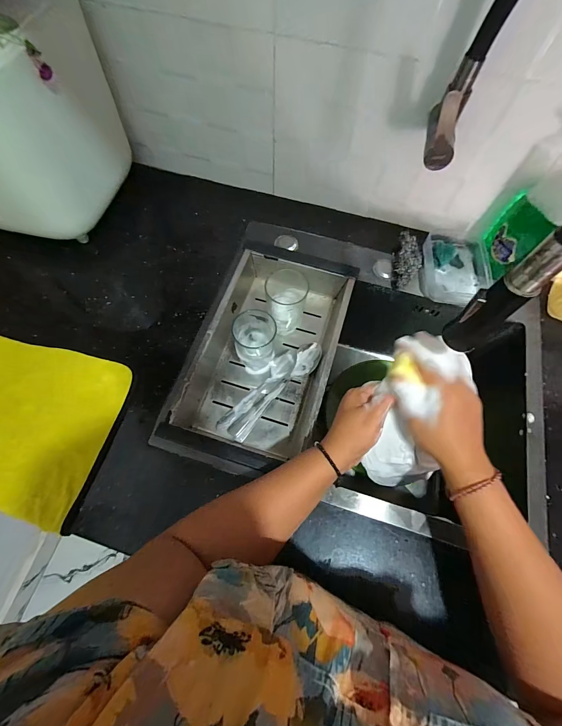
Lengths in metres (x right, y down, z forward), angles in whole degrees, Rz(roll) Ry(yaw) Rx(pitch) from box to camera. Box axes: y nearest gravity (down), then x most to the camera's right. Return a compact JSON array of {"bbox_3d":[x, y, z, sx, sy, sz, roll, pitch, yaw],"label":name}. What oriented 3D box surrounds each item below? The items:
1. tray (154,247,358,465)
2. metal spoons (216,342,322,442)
[{"bbox_3d":[-0.017,-0.021,0.496,0.194,0.064,0.346,18,68,6],"label":"tray"},{"bbox_3d":[-0.017,0.037,0.483,0.053,0.034,0.190,43,73,15],"label":"metal spoons"}]

